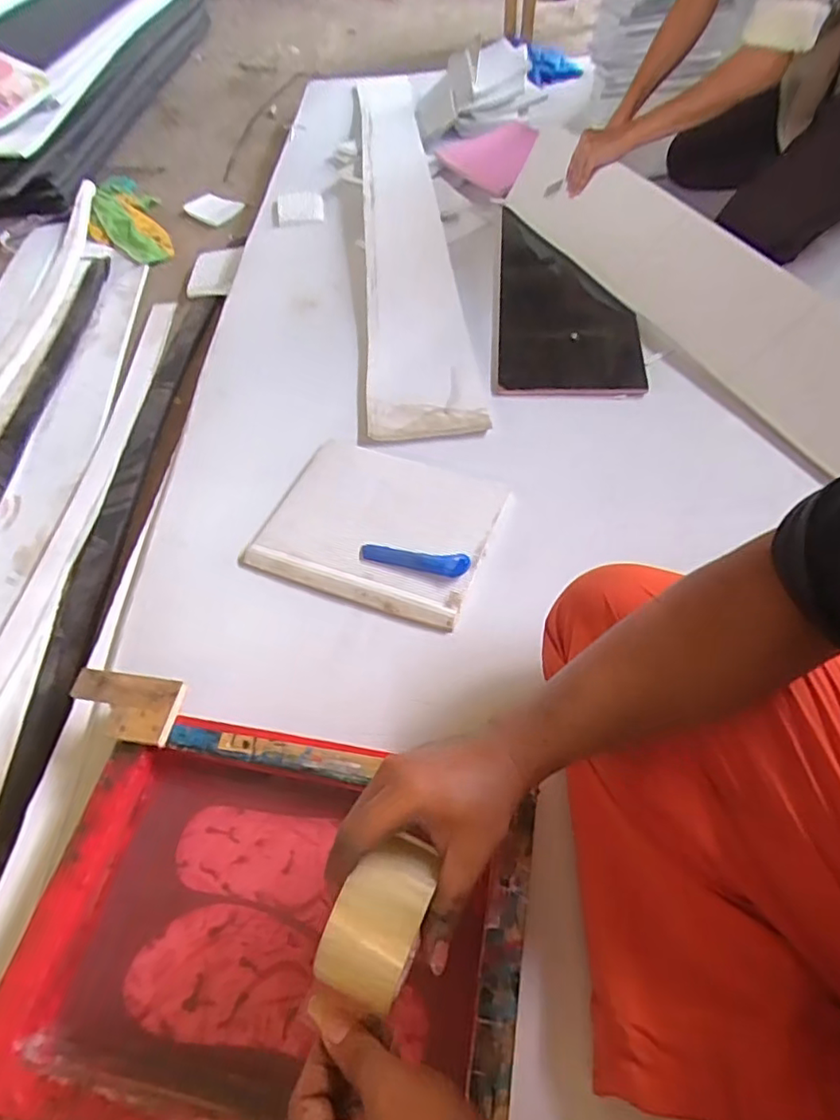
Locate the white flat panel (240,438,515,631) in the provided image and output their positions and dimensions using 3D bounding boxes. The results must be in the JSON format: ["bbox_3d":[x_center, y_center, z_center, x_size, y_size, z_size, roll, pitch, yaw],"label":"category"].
[{"bbox_3d":[-0.052,-0.053,0.786,0.288,0.024,0.234,16,57,16],"label":"white flat panel"}]

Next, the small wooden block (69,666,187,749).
[{"bbox_3d":[-0.306,0.147,0.608,0.118,0.018,0.064,5,55,9],"label":"small wooden block"}]

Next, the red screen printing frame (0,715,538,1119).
[{"bbox_3d":[-0.124,0.324,0.521,0.415,0.064,0.314,6,55,9],"label":"red screen printing frame"}]

